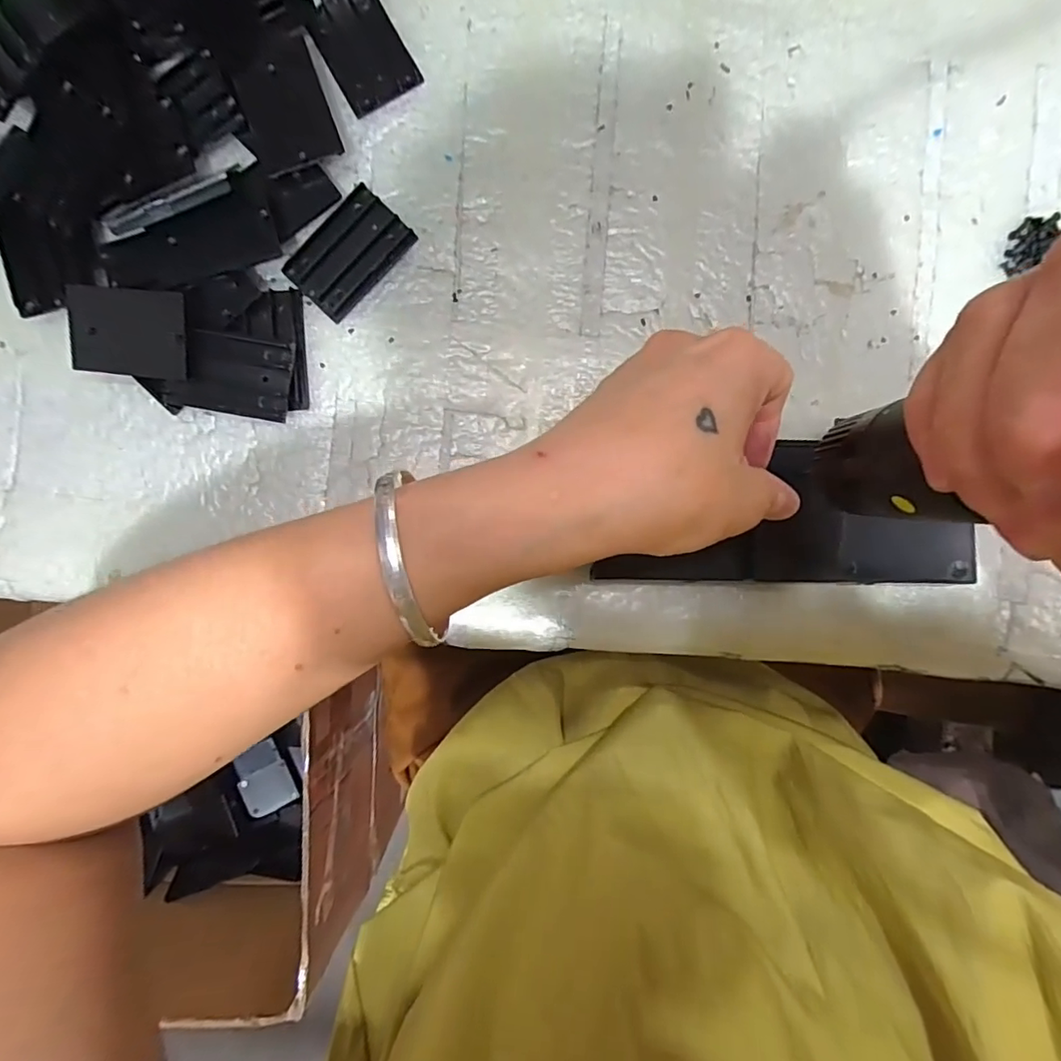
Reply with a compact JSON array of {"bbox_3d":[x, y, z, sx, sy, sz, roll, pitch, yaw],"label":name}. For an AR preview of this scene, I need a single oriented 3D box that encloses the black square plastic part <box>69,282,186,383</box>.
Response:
[{"bbox_3d":[-0.173,-0.086,0.237,0.054,0.010,0.036,7,102,8],"label":"black square plastic part"}]

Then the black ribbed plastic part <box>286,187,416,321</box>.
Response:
[{"bbox_3d":[-0.083,-0.127,0.250,0.034,0.004,0.054,44,90,-1],"label":"black ribbed plastic part"}]

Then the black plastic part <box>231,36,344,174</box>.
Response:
[{"bbox_3d":[-0.110,-0.191,0.245,0.036,0.008,0.056,-20,90,-1],"label":"black plastic part"}]

